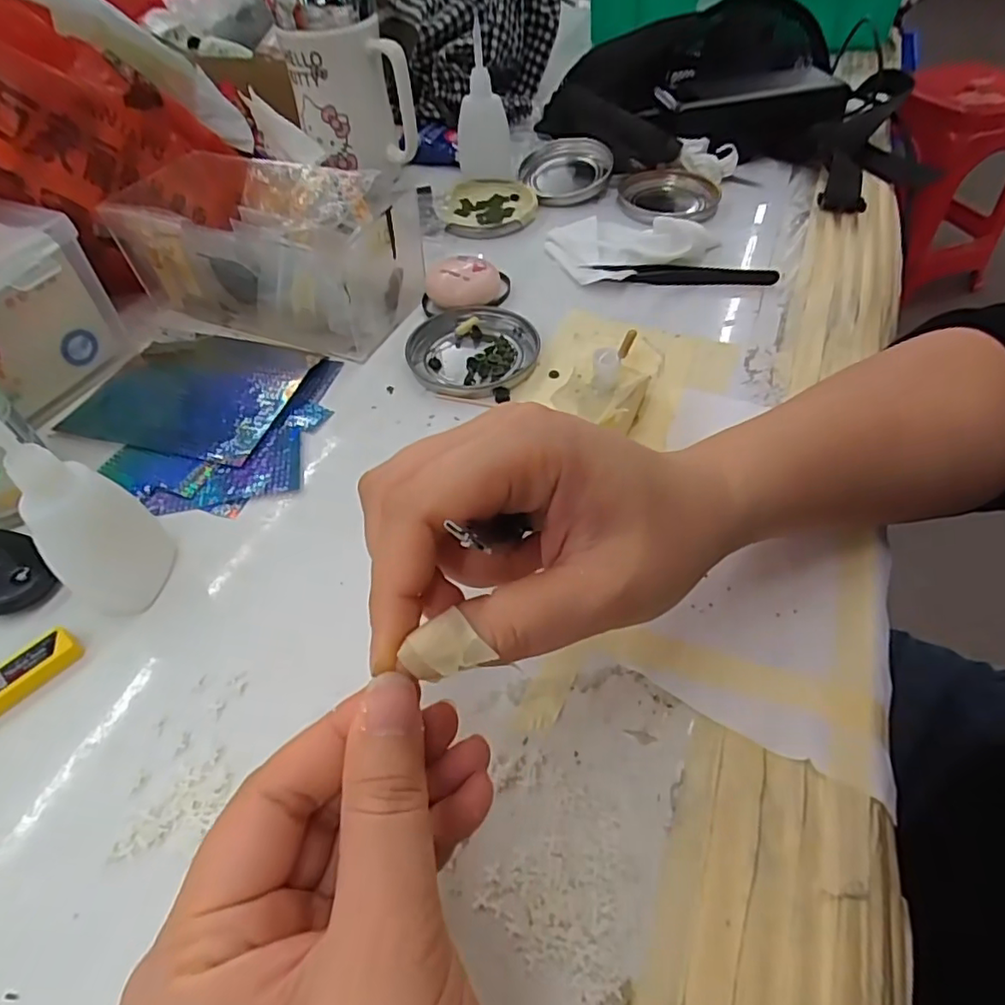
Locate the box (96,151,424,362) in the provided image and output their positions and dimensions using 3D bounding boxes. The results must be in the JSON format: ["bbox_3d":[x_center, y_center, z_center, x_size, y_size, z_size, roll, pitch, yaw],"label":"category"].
[{"bbox_3d":[-0.148,-0.165,0.392,0.180,0.070,0.100,15,53,14],"label":"box"}]

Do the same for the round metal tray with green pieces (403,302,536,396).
[{"bbox_3d":[-0.019,-0.093,0.368,0.078,0.009,0.078,-1,51,2],"label":"round metal tray with green pieces"}]

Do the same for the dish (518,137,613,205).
[{"bbox_3d":[0.056,-0.279,0.504,0.071,0.020,0.077,-1,51,2],"label":"dish"}]

